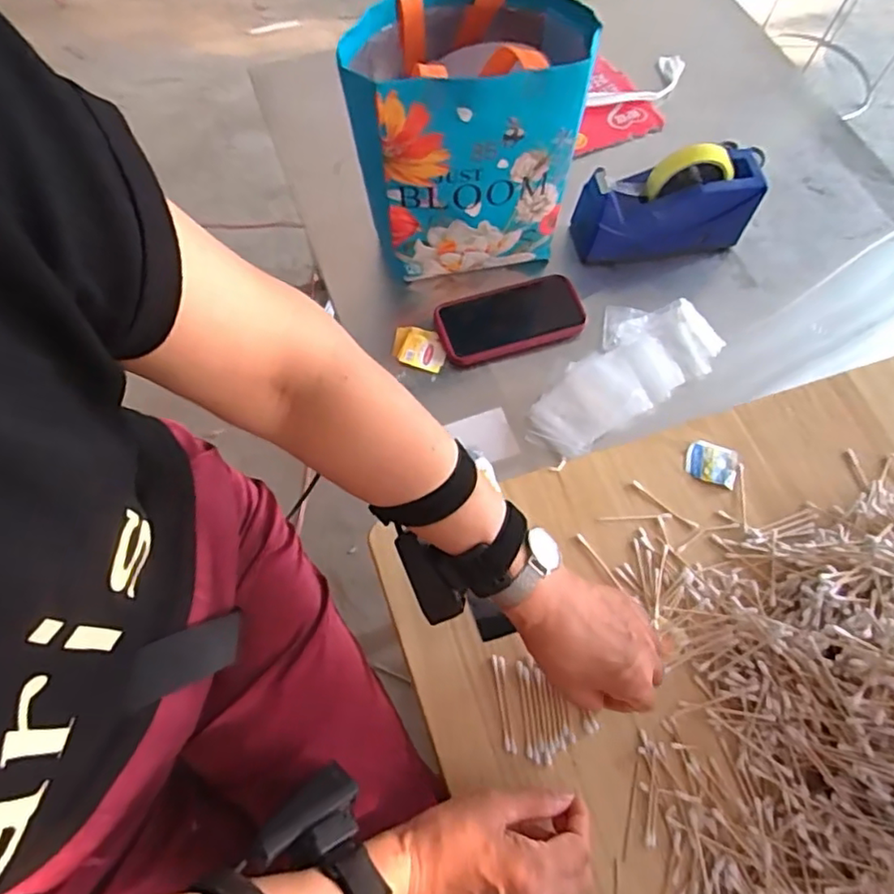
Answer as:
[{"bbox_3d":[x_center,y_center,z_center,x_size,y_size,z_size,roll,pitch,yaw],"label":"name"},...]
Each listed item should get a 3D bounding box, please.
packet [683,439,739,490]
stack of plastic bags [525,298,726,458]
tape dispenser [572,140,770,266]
[{"bbox_3d":[0.258,0.015,0.595,0.049,0.005,0.042,21,67,6],"label":"packet"},{"bbox_3d":[0.191,-0.088,0.691,0.262,0.026,0.118,-33,72,-16],"label":"stack of plastic bags"},{"bbox_3d":[0.262,-0.286,0.726,0.210,0.124,0.067,-8,67,-6],"label":"tape dispenser"}]

